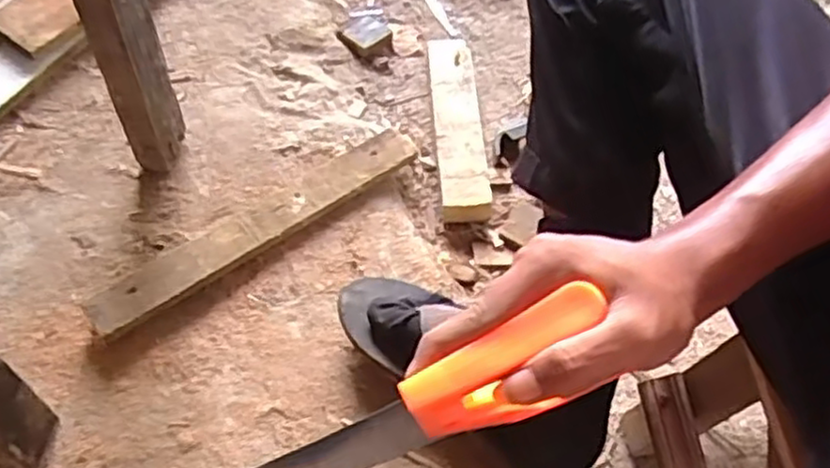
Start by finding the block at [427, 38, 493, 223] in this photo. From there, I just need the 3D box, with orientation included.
[{"bbox_3d":[0.050,-0.131,0.888,0.061,0.038,0.267,-2,58,-6],"label":"block"}]

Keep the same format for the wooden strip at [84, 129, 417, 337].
[{"bbox_3d":[-0.159,-0.012,0.767,0.373,0.027,0.048,-33,66,-22],"label":"wooden strip"}]

